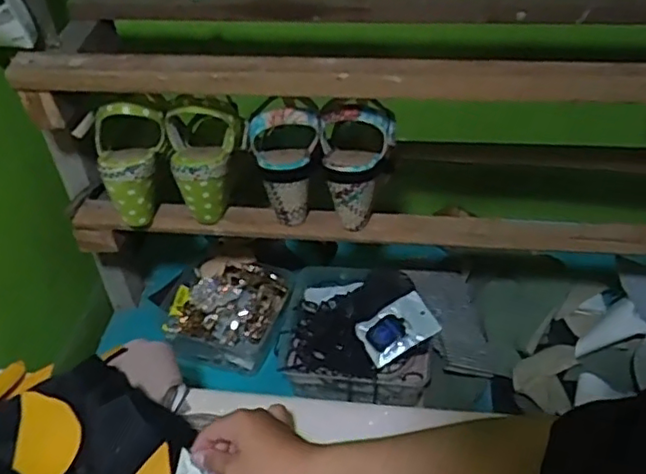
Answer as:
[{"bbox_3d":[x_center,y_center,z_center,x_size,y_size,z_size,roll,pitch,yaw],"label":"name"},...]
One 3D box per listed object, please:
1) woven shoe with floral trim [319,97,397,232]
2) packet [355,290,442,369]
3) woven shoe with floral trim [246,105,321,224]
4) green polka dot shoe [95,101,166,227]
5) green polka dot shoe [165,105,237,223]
[{"bbox_3d":[0.039,-0.085,0.686,0.084,0.158,0.071,-1,42,3],"label":"woven shoe with floral trim"},{"bbox_3d":[0.100,0.122,0.835,0.095,0.009,0.066,-32,65,-1],"label":"packet"},{"bbox_3d":[-0.039,-0.079,0.697,0.077,0.137,0.073,-6,42,-6],"label":"woven shoe with floral trim"},{"bbox_3d":[-0.211,-0.083,0.708,0.076,0.136,0.064,-14,43,-12],"label":"green polka dot shoe"},{"bbox_3d":[-0.131,-0.087,0.714,0.079,0.129,0.082,-11,42,-8],"label":"green polka dot shoe"}]

